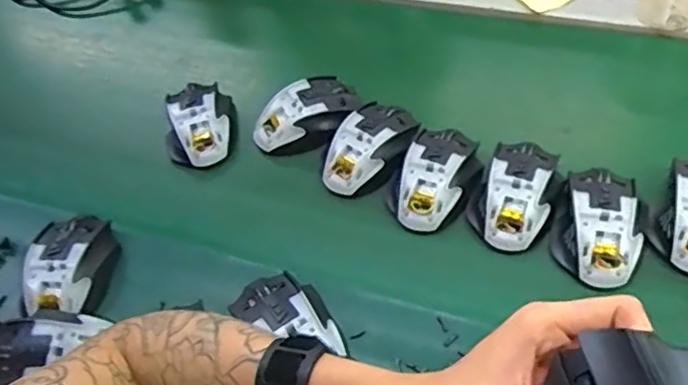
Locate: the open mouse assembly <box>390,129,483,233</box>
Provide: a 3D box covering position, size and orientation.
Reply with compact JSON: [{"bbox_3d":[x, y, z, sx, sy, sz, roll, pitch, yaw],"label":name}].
[{"bbox_3d":[0.088,-0.016,0.608,0.073,0.039,0.112,26,59,20],"label":"open mouse assembly"}]

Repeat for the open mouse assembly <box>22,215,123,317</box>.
[{"bbox_3d":[-0.247,0.069,0.584,0.070,0.043,0.099,2,54,5],"label":"open mouse assembly"}]

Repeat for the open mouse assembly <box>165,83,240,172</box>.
[{"bbox_3d":[-0.159,-0.079,0.693,0.081,0.041,0.112,-14,54,-6],"label":"open mouse assembly"}]

